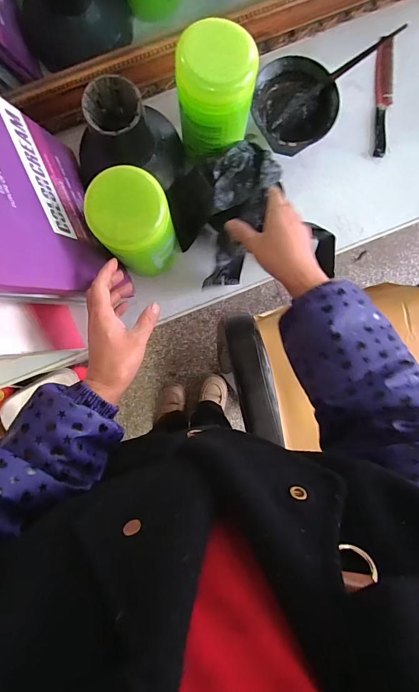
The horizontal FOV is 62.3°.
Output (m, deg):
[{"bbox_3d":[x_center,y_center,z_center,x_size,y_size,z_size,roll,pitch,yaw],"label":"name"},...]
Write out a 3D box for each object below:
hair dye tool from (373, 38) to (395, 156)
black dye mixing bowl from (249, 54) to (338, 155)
[{"bbox_3d":[0.274,-0.388,0.545,0.029,0.008,0.181,3,90,0],"label":"hair dye tool"},{"bbox_3d":[0.123,-0.352,0.520,0.122,0.049,0.120,0,90,0],"label":"black dye mixing bowl"}]

